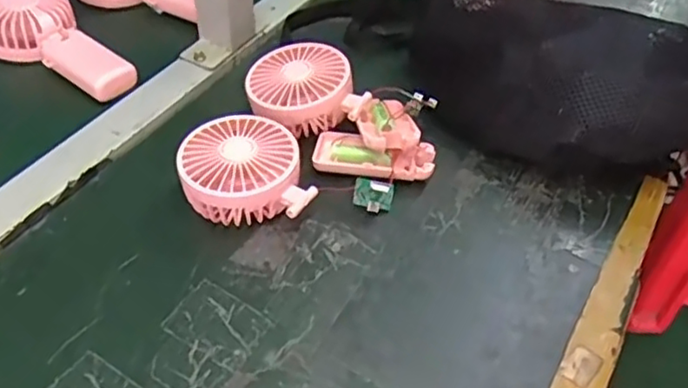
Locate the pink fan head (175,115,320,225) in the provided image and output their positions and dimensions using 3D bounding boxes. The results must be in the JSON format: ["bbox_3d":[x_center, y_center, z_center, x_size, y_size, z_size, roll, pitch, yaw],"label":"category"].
[{"bbox_3d":[-0.076,-0.013,0.480,0.086,0.049,0.086,-12,47,-14],"label":"pink fan head"}]

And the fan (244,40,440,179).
[{"bbox_3d":[-0.002,-0.065,0.531,0.165,0.056,0.093,23,48,19],"label":"fan"}]

